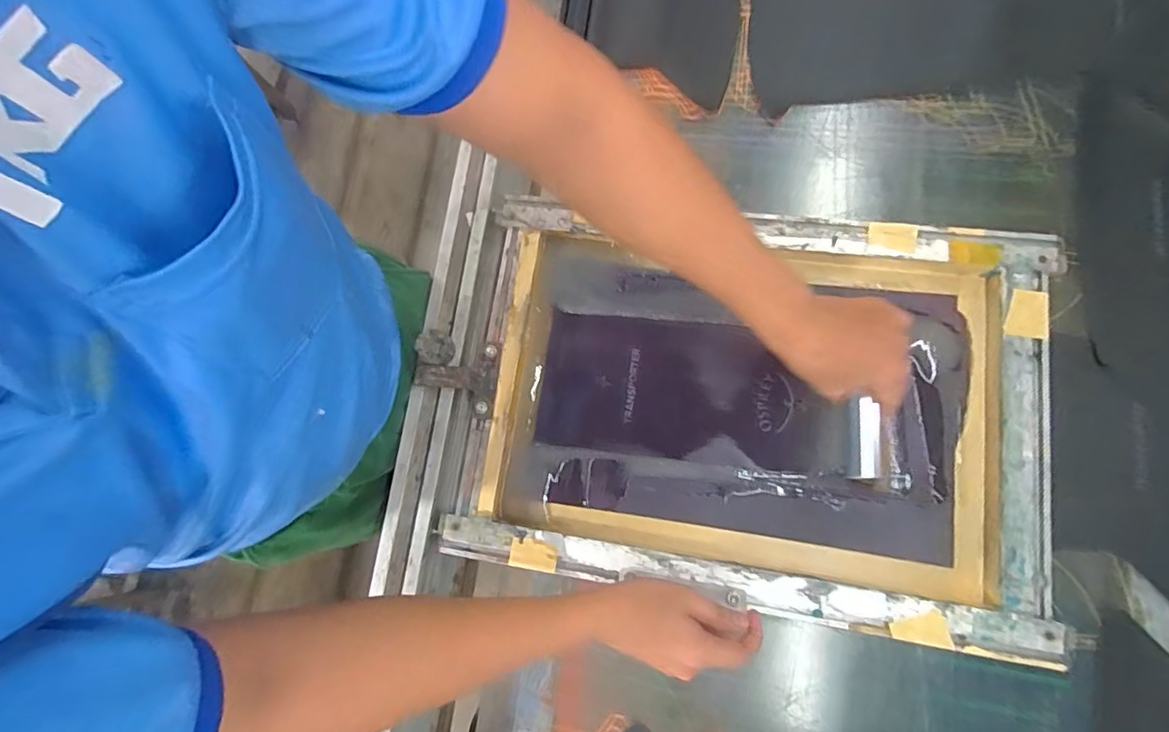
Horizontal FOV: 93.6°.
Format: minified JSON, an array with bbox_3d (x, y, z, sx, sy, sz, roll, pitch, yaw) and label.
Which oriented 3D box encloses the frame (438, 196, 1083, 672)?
[{"bbox_3d":[0.159,0.037,0.557,0.532,0.035,0.382,7,80,10],"label":"frame"}]

